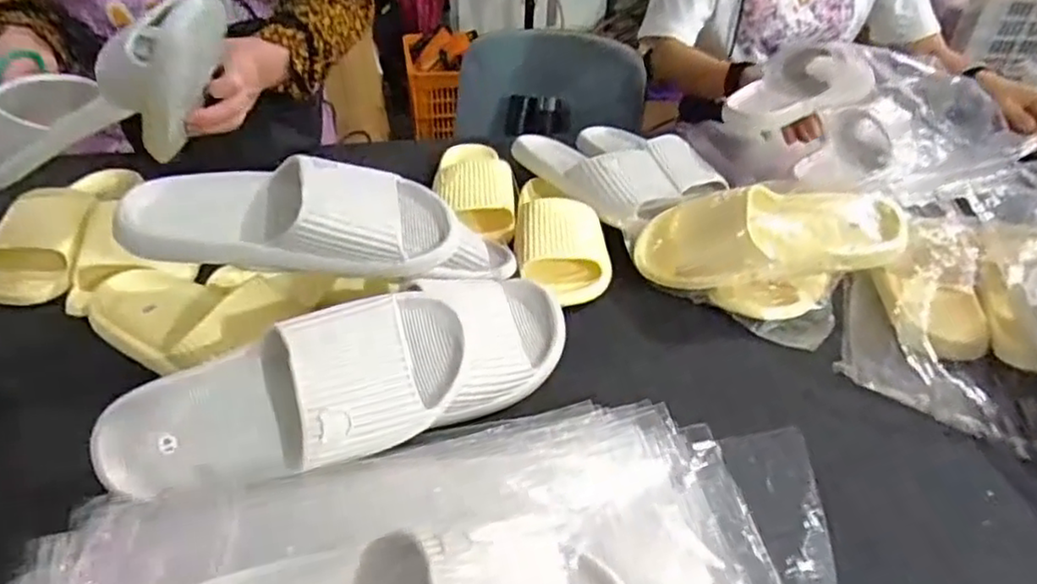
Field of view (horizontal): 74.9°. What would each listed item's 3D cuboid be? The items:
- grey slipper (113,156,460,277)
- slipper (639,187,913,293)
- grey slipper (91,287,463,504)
[{"bbox_3d":[-0.185,-0.061,0.556,0.264,0.065,0.107,3,36,0],"label":"grey slipper"},{"bbox_3d":[0.247,-0.052,0.676,0.246,0.085,0.077,6,36,5],"label":"slipper"},{"bbox_3d":[-0.157,0.069,0.470,0.254,0.082,0.107,-12,70,-19],"label":"grey slipper"}]

